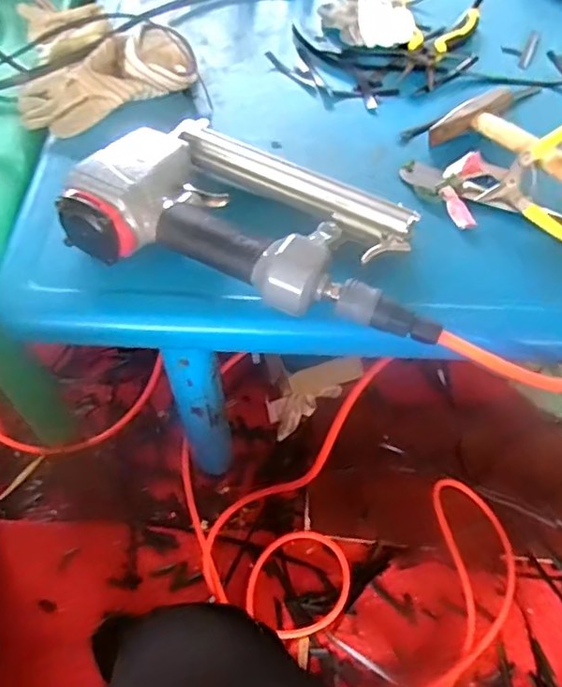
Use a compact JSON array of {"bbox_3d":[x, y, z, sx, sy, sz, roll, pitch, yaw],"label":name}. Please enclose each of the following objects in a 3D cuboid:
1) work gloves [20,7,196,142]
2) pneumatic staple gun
[{"bbox_3d":[-0.189,-0.282,0.573,0.166,0.043,0.171,-32,63,-21],"label":"work gloves"},{"bbox_3d":[-0.010,-0.102,0.448,0.263,0.062,0.149,16,57,8],"label":"pneumatic staple gun"}]

